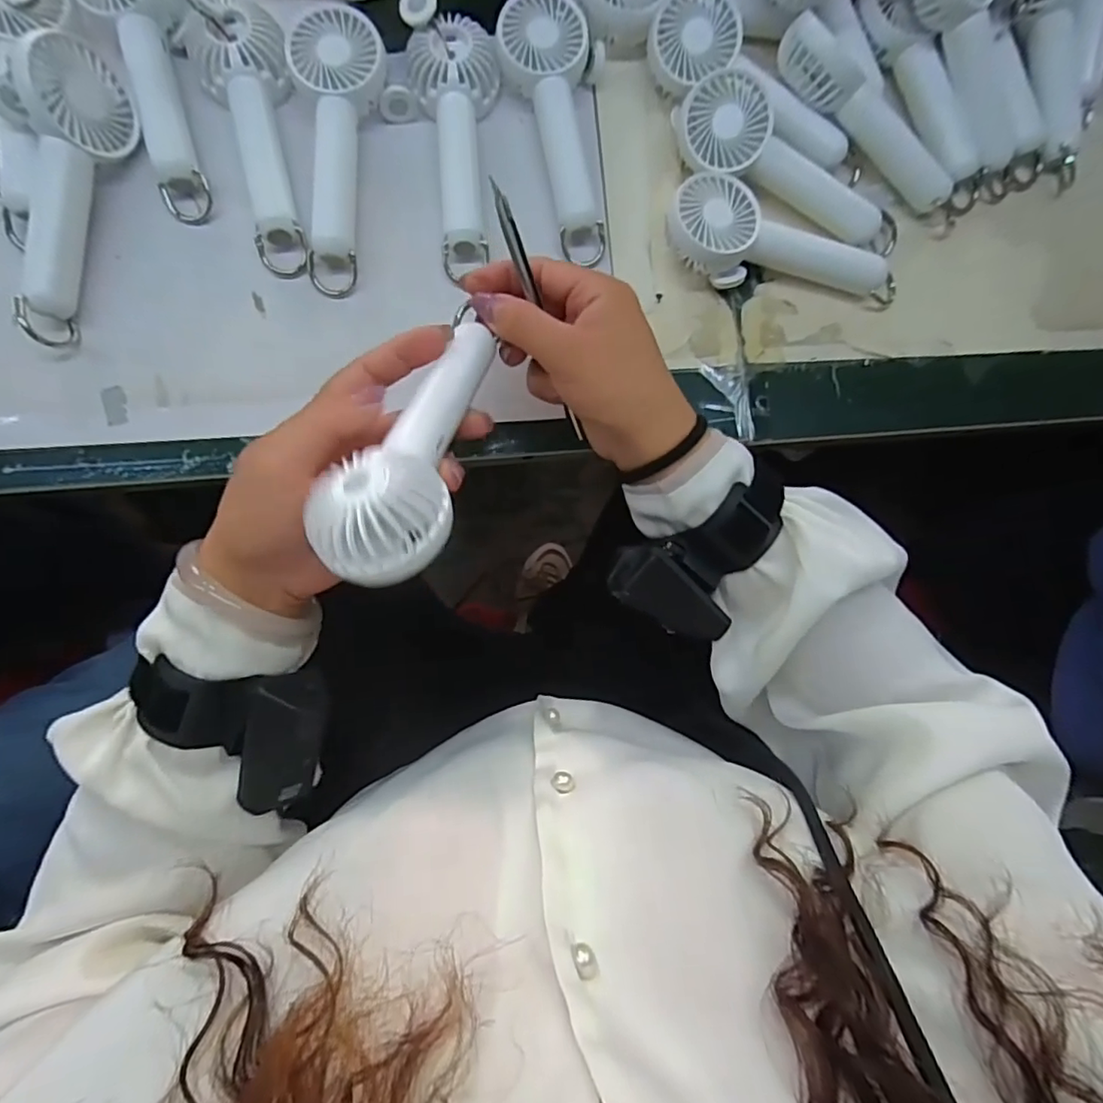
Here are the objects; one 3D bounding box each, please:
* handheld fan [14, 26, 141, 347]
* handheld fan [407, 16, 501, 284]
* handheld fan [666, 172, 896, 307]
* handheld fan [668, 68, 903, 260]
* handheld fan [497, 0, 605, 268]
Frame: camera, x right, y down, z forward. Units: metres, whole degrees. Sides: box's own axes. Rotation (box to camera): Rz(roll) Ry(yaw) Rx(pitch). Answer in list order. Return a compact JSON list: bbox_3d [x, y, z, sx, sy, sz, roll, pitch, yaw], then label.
[{"bbox_3d":[-0.277,-0.206,0.326,0.049,0.052,0.171,5,83,-3],"label":"handheld fan"},{"bbox_3d":[-0.057,-0.252,0.364,0.053,0.033,0.145,-5,83,-4],"label":"handheld fan"},{"bbox_3d":[0.153,-0.202,0.377,0.163,0.034,0.059,5,83,-3],"label":"handheld fan"},{"bbox_3d":[0.157,-0.248,0.383,0.166,0.036,0.050,25,82,-14],"label":"handheld fan"},{"bbox_3d":[0.000,-0.271,0.372,0.055,0.033,0.157,-5,83,-4],"label":"handheld fan"}]

